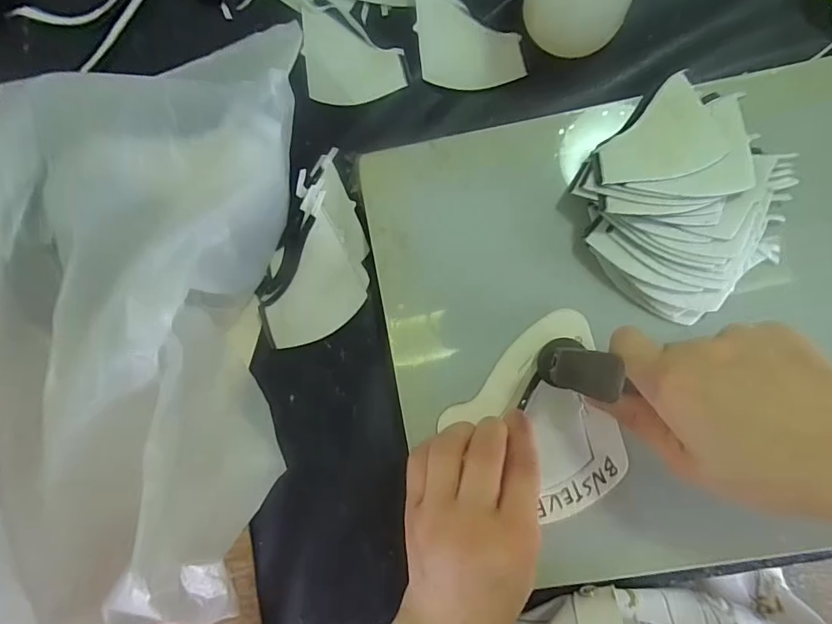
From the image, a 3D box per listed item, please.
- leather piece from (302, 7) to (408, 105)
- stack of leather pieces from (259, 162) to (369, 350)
[{"bbox_3d":[-0.045,-0.180,0.323,0.066,0.004,0.071,-10,87,6],"label":"leather piece"},{"bbox_3d":[-0.059,-0.028,0.313,0.055,0.016,0.117,27,91,6],"label":"stack of leather pieces"}]

